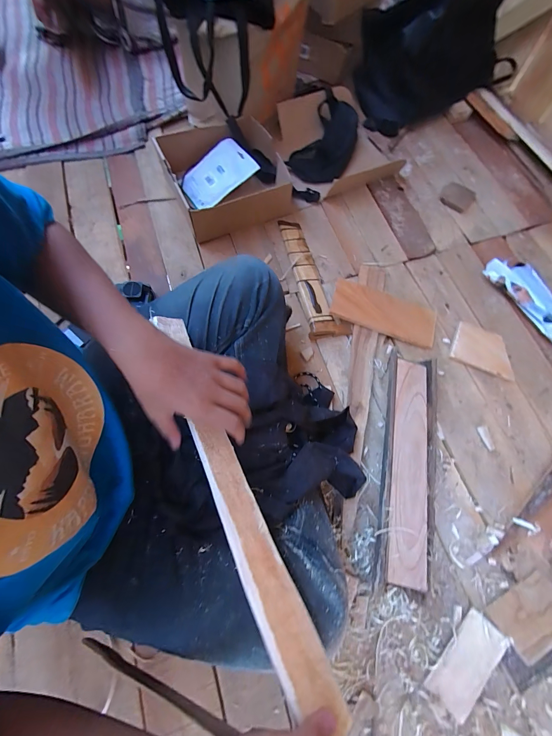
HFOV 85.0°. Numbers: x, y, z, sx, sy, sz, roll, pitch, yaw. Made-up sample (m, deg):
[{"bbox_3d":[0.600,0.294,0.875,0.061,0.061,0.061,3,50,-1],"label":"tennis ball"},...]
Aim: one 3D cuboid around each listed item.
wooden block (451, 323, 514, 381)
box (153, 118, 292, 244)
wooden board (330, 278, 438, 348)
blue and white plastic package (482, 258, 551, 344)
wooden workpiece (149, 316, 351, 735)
[{"bbox_3d":[0.455,-0.038,0.658,0.131,0.027,0.089,25,71,7],"label":"wooden block"},{"bbox_3d":[-0.125,-0.505,0.769,0.282,0.091,0.315,-23,72,-10],"label":"box"},{"bbox_3d":[0.244,-0.123,0.676,0.238,0.015,0.102,20,73,-3],"label":"wooden board"},{"bbox_3d":[0.595,-0.146,0.691,0.079,0.050,0.272,-33,74,-13],"label":"blue and white plastic package"},{"bbox_3d":[-0.056,0.129,0.348,0.042,0.022,0.465,-24,69,-10],"label":"wooden workpiece"}]

